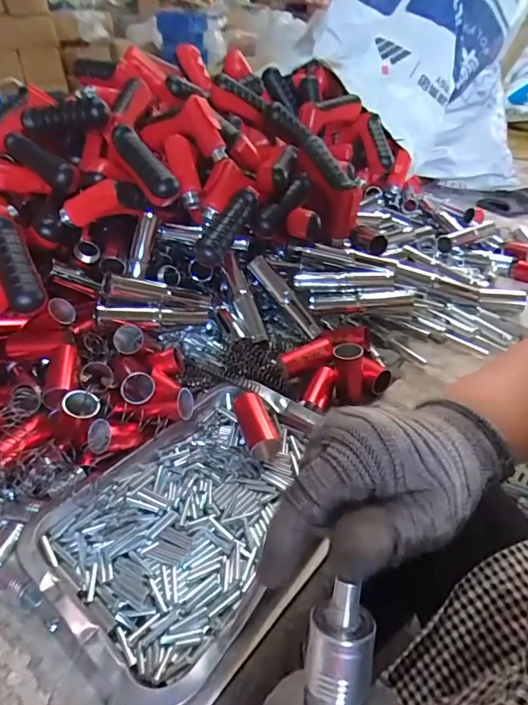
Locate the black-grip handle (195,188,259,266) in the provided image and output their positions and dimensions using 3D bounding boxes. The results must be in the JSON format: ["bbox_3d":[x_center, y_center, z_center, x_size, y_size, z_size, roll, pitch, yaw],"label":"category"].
[{"bbox_3d":[-0.041,-0.149,0.540,0.030,0.033,0.104,24,72,28],"label":"black-grip handle"}]

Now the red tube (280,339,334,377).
[{"bbox_3d":[0.048,0.005,0.516,0.062,0.023,0.017,-17,41,-21],"label":"red tube"}]

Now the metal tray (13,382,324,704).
[{"bbox_3d":[-0.059,0.117,0.381,0.174,0.034,0.256,19,42,23],"label":"metal tray"}]

